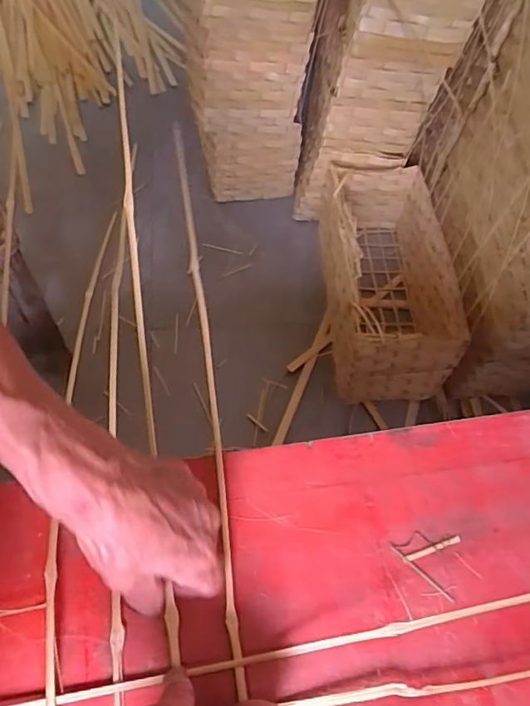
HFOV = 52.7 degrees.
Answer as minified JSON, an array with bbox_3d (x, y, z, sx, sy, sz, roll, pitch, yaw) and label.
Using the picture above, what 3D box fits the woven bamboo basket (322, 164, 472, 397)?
[{"bbox_3d":[0.222,-0.148,1.030,0.209,0.207,0.408,1,63,-4],"label":"woven bamboo basket"}]

